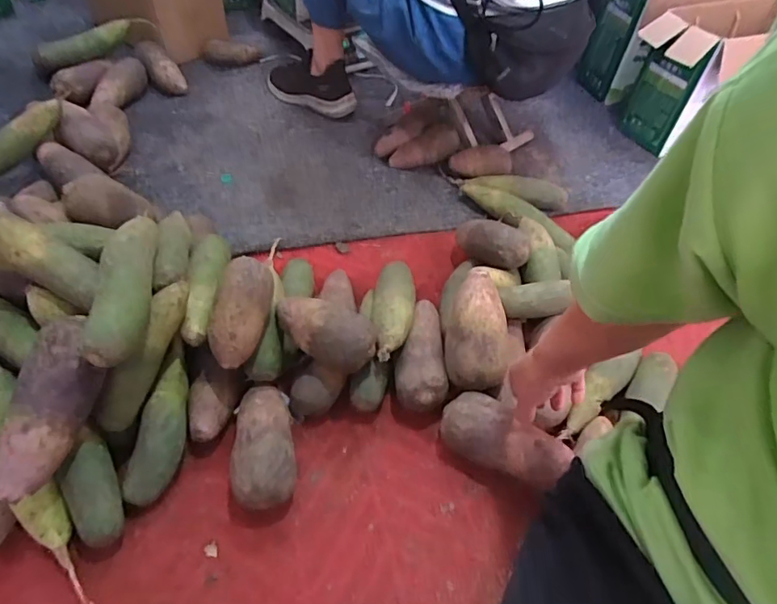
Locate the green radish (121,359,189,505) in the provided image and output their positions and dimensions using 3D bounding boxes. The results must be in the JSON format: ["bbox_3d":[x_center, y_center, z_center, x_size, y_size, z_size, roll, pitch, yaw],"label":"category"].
[{"bbox_3d":[-0.265,0.150,0.617,0.049,0.054,0.160,6,65,0],"label":"green radish"}]

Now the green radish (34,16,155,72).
[{"bbox_3d":[-0.661,-0.572,1.162,0.244,0.067,0.050,-18,51,7],"label":"green radish"}]

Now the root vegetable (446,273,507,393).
[{"bbox_3d":[0.118,0.041,0.699,0.077,0.087,0.126,10,49,2],"label":"root vegetable"}]

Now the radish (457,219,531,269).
[{"bbox_3d":[0.162,-0.096,0.807,0.108,0.046,0.065,17,50,9],"label":"radish"}]

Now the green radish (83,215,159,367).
[{"bbox_3d":[-0.293,-0.026,0.585,0.053,0.051,0.202,-3,50,-9],"label":"green radish"}]

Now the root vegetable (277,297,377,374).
[{"bbox_3d":[-0.081,0.036,0.658,0.126,0.056,0.061,20,51,11],"label":"root vegetable"}]

